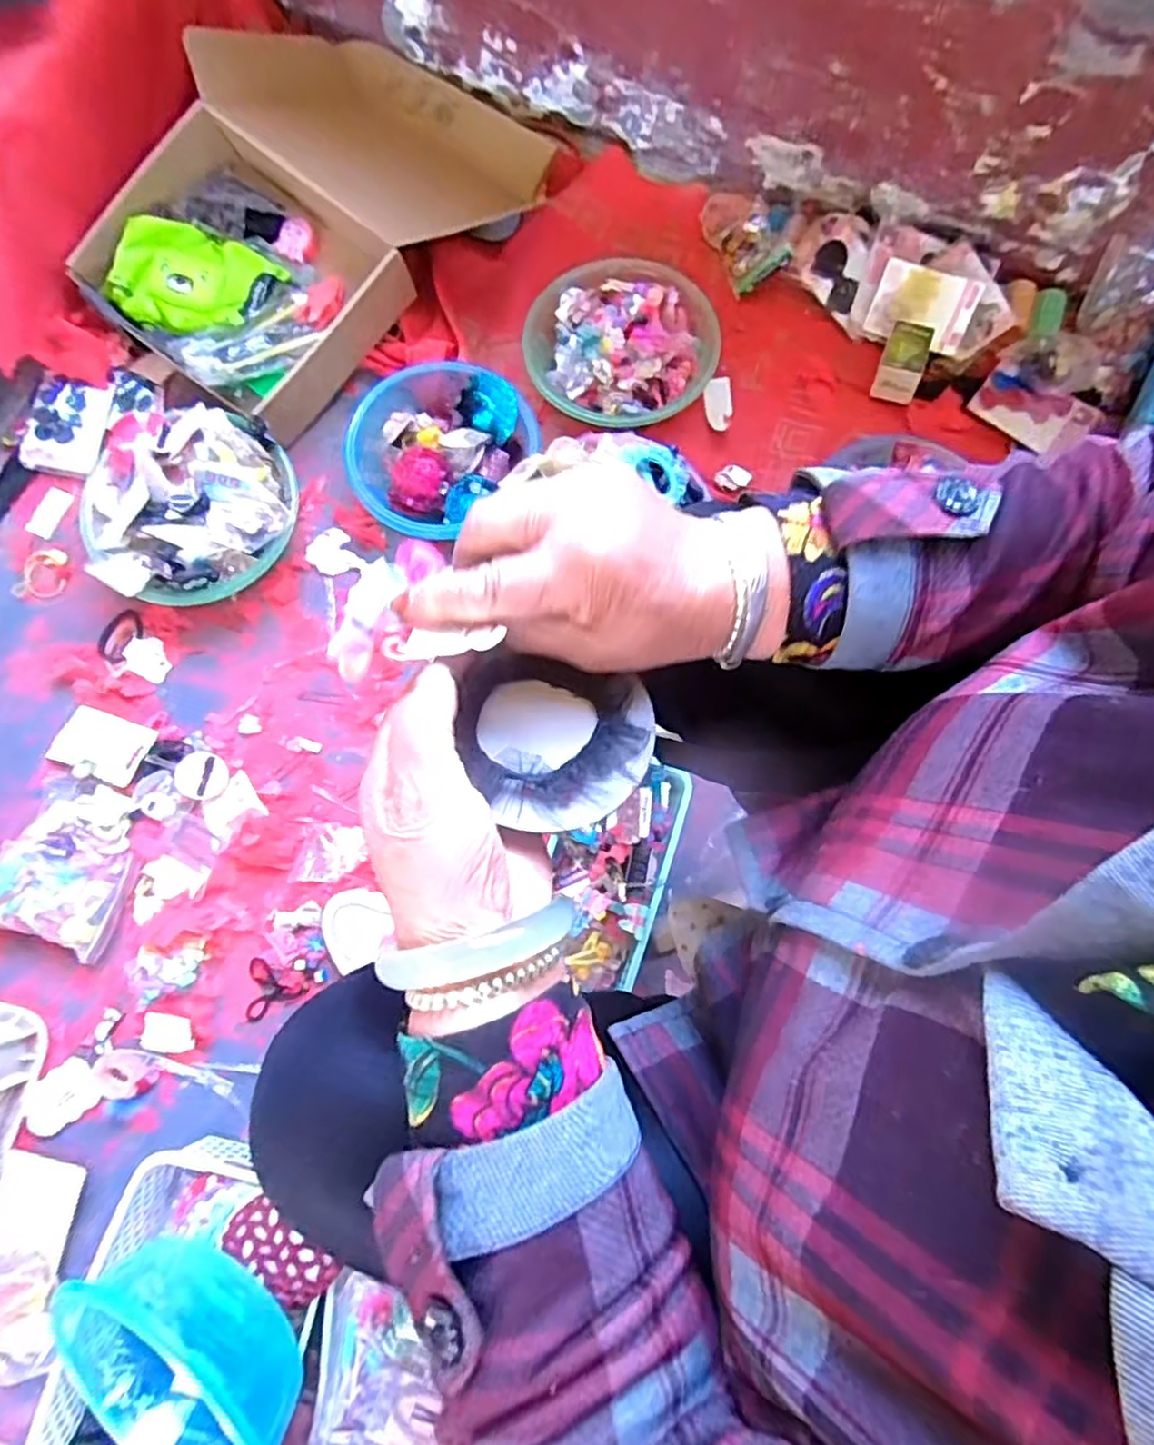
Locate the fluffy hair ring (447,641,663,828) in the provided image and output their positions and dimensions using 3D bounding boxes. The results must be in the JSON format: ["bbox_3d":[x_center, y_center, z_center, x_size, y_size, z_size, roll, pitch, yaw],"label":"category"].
[{"bbox_3d":[-0.013,0.007,0.282,0.084,0.018,0.070,16,79,2],"label":"fluffy hair ring"}]

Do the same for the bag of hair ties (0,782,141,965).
[{"bbox_3d":[-0.538,0.154,0.730,0.119,0.051,0.168,20,79,3],"label":"bag of hair ties"}]

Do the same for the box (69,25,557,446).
[{"bbox_3d":[-0.330,-0.687,0.913,0.366,0.138,0.599,38,80,6],"label":"box"}]

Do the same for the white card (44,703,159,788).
[{"bbox_3d":[-0.533,0.024,0.768,0.112,0.007,0.070,18,74,12],"label":"white card"}]

